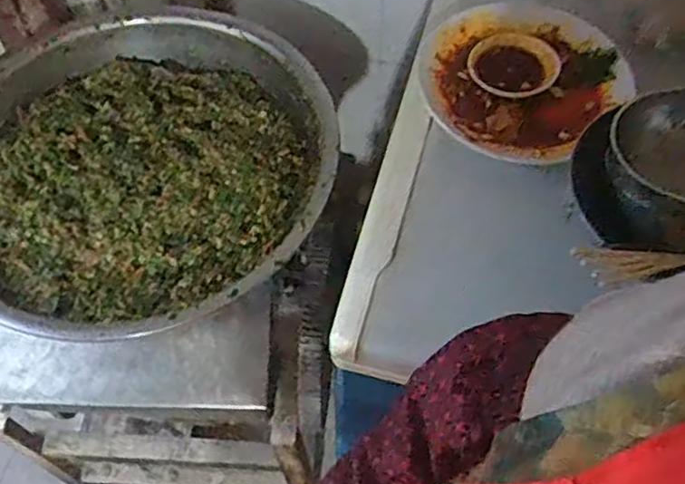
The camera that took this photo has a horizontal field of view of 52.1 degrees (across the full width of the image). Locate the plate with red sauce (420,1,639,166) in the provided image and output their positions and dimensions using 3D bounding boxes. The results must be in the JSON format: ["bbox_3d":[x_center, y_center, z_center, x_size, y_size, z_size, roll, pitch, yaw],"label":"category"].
[{"bbox_3d":[0.171,-0.165,0.693,0.183,0.045,0.177,0,57,0],"label":"plate with red sauce"}]

